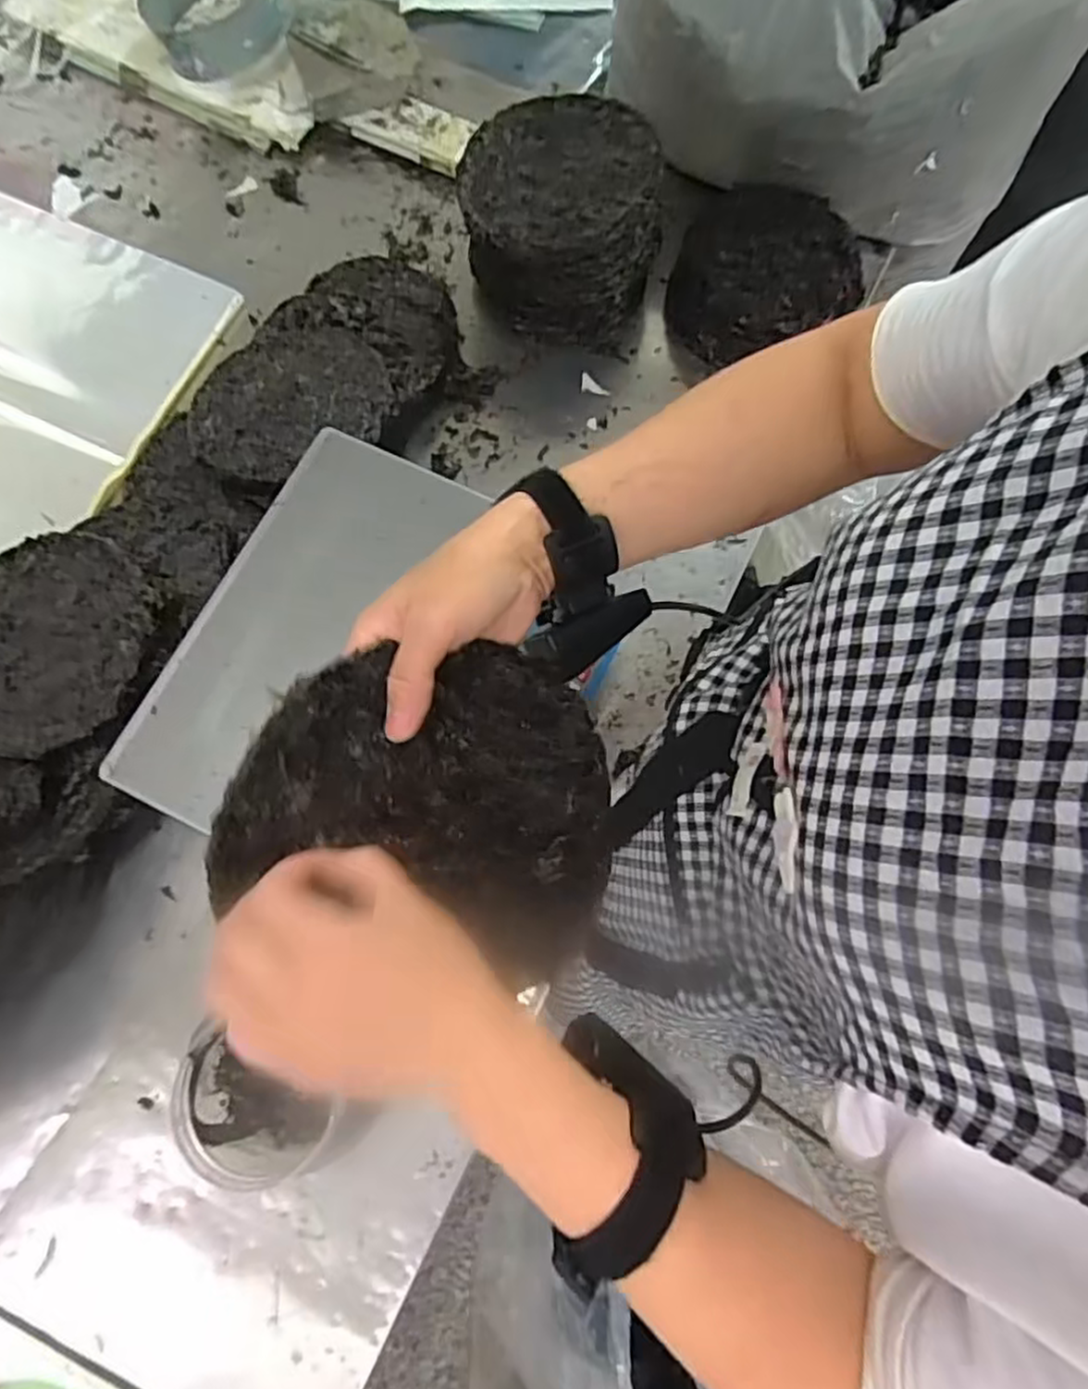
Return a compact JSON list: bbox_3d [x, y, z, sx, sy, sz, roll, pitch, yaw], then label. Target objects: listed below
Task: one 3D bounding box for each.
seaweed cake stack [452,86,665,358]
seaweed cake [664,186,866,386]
[{"bbox_3d":[0.017,-0.517,0.831,0.208,0.161,0.208,-5,73,-1],"label":"seaweed cake stack"},{"bbox_3d":[0.247,-0.495,0.876,0.208,0.081,0.217,0,73,1],"label":"seaweed cake"}]

